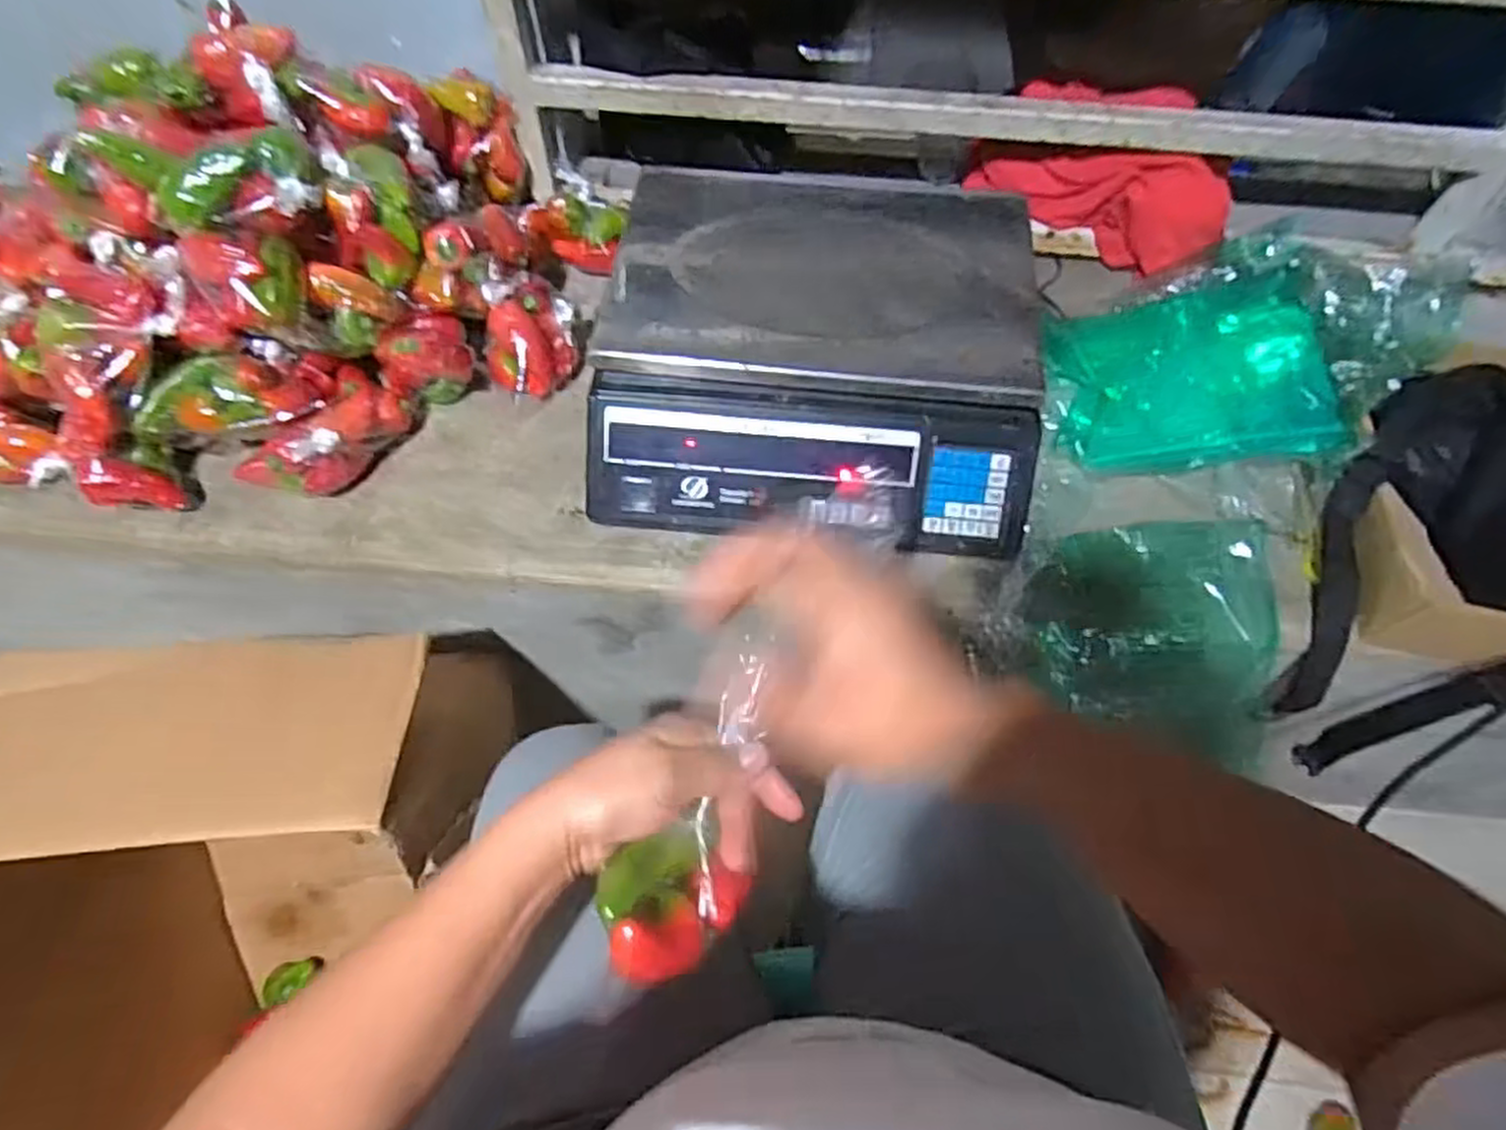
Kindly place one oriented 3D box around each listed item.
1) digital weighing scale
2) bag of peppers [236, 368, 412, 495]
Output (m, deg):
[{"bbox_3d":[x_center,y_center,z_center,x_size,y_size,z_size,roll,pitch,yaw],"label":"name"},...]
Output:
[{"bbox_3d":[0.053,-0.171,0.609,0.332,0.102,0.292,6,63,3],"label":"digital weighing scale"},{"bbox_3d":[-0.339,-0.112,0.607,0.082,0.052,0.131,19,64,9],"label":"bag of peppers"}]

